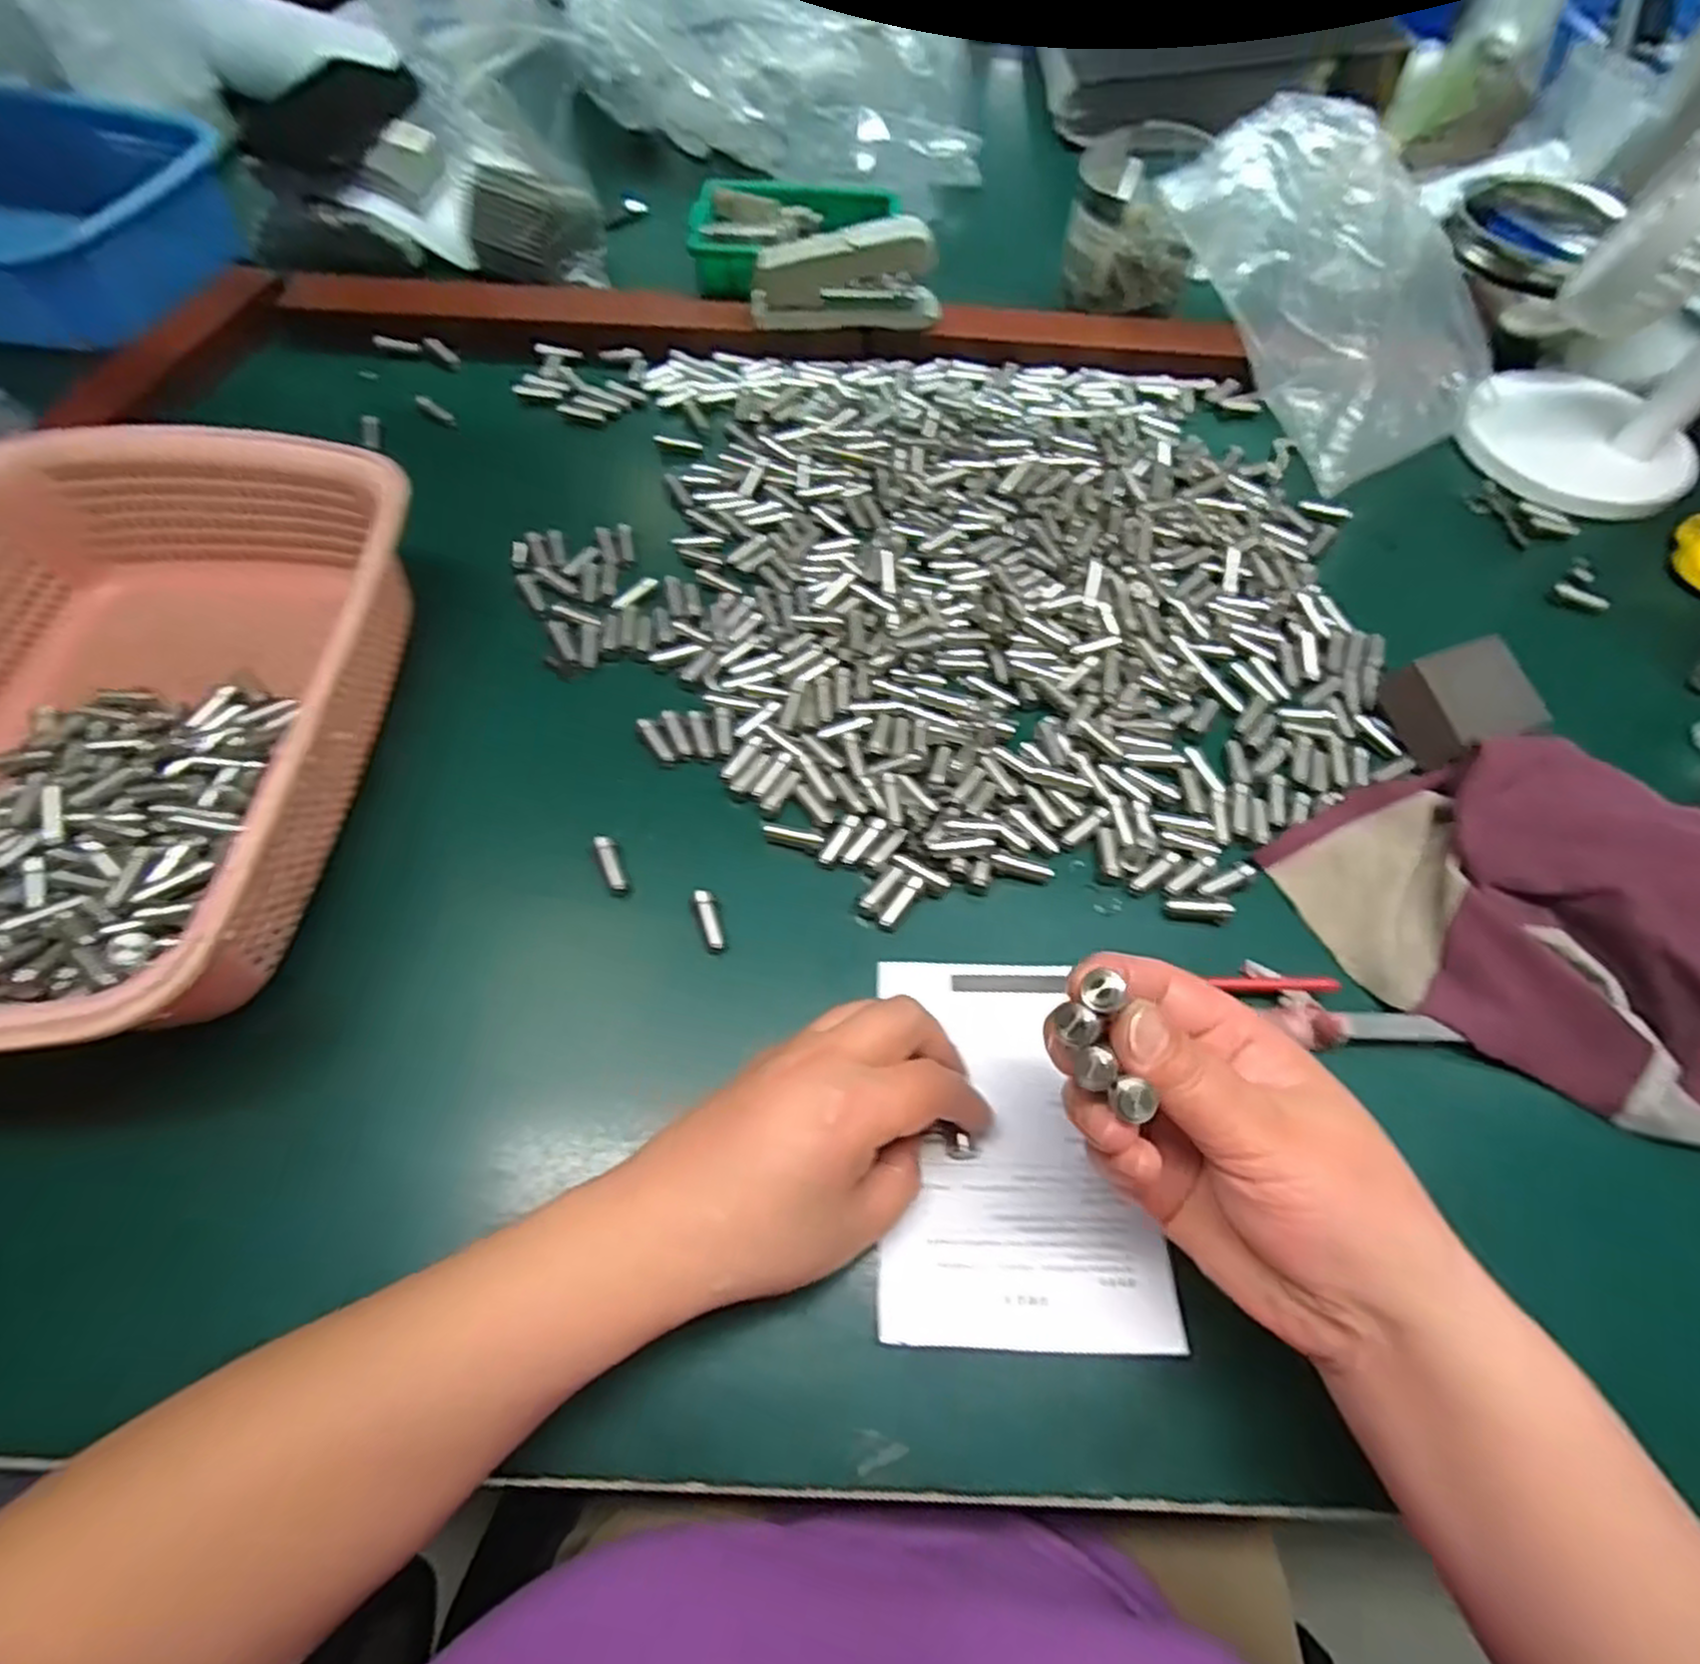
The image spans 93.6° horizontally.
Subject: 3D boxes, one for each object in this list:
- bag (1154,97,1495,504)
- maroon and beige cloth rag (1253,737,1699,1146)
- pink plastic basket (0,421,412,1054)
[{"bbox_3d":[0.324,-0.364,0.520,0.152,0.109,0.202,-27,65,-16],"label":"bag"},{"bbox_3d":[0.312,0.030,0.336,0.230,0.050,0.151,28,63,13],"label":"maroon and beige cloth rag"},{"bbox_3d":[-0.318,-0.047,0.348,0.218,0.076,0.300,3,61,0],"label":"pink plastic basket"}]

